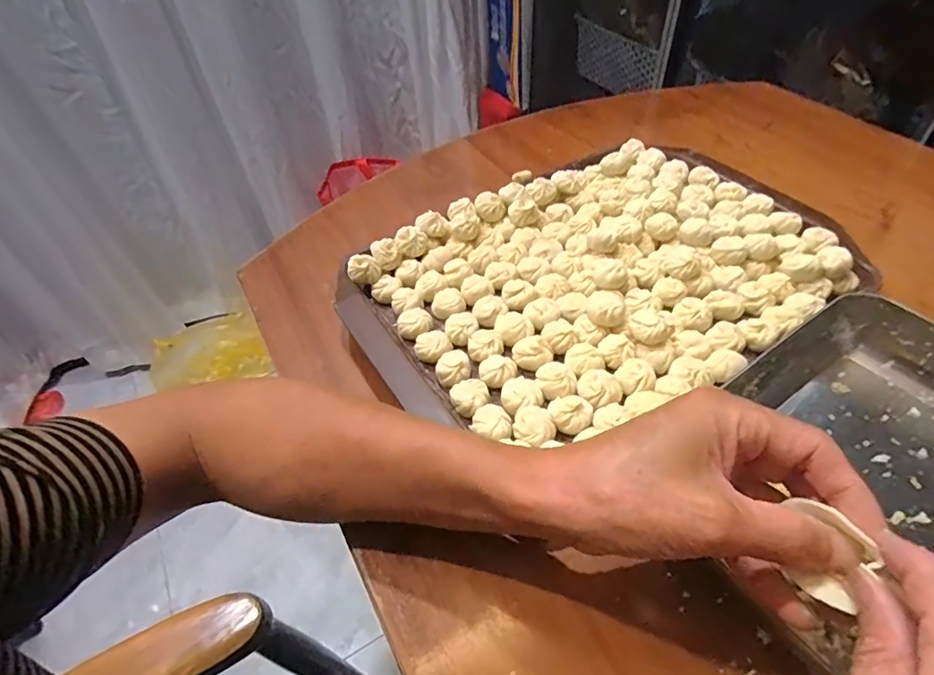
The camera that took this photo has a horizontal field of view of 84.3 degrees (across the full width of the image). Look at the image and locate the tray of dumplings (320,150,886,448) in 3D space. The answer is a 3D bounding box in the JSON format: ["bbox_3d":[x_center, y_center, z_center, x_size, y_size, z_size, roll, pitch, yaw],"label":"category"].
[{"bbox_3d":[0.114,-0.059,0.447,0.382,0.035,0.278,-28,52,-19],"label":"tray of dumplings"}]

